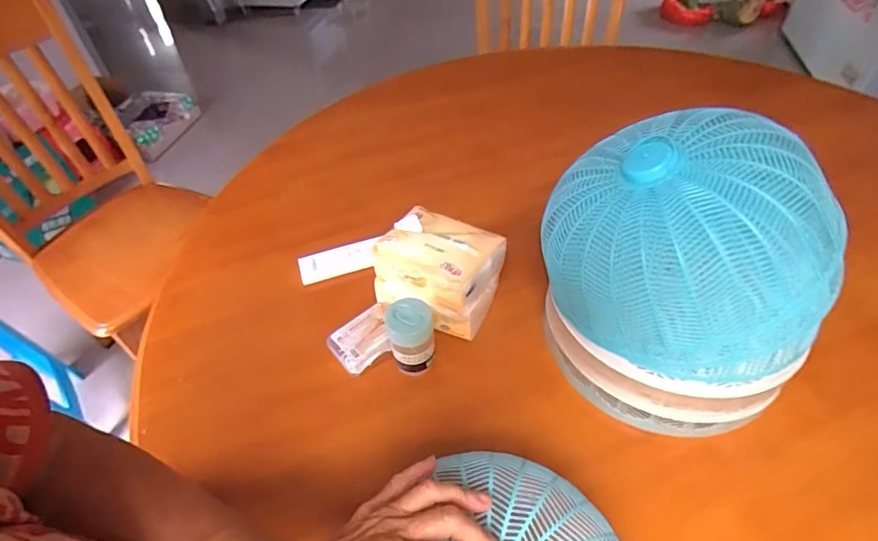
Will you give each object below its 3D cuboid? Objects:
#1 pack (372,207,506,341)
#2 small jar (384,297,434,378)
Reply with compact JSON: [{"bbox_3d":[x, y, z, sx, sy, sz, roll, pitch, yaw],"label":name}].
[{"bbox_3d":[-0.001,0.003,0.589,0.132,0.100,0.102,21,51,23],"label":"pack"},{"bbox_3d":[-0.029,0.073,0.539,0.046,0.084,0.045,-2,46,3],"label":"small jar"}]

